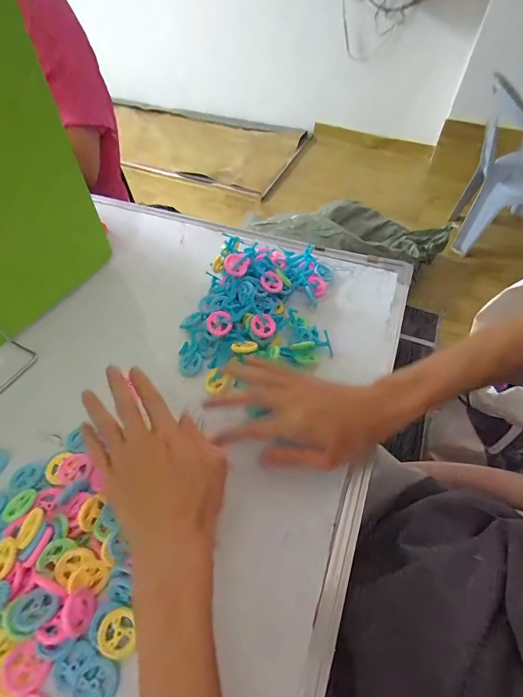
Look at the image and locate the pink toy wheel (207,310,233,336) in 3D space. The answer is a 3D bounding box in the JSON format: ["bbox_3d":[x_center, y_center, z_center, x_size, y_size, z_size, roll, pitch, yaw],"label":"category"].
[{"bbox_3d":[-0.049,-0.030,0.415,0.030,0.004,0.029,0,90,-3],"label":"pink toy wheel"}]

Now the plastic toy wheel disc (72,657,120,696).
[{"bbox_3d":[-0.114,0.233,0.242,0.028,0.006,0.025,5,53,5],"label":"plastic toy wheel disc"}]

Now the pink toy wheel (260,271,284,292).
[{"bbox_3d":[0.013,-0.085,0.449,0.030,0.006,0.030,6,77,-26],"label":"pink toy wheel"}]

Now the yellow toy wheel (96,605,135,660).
[{"bbox_3d":[-0.108,0.210,0.257,0.027,0.006,0.030,-9,53,-6],"label":"yellow toy wheel"}]

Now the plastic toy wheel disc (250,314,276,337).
[{"bbox_3d":[0.002,-0.027,0.414,0.030,0.005,0.027,31,78,5],"label":"plastic toy wheel disc"}]

